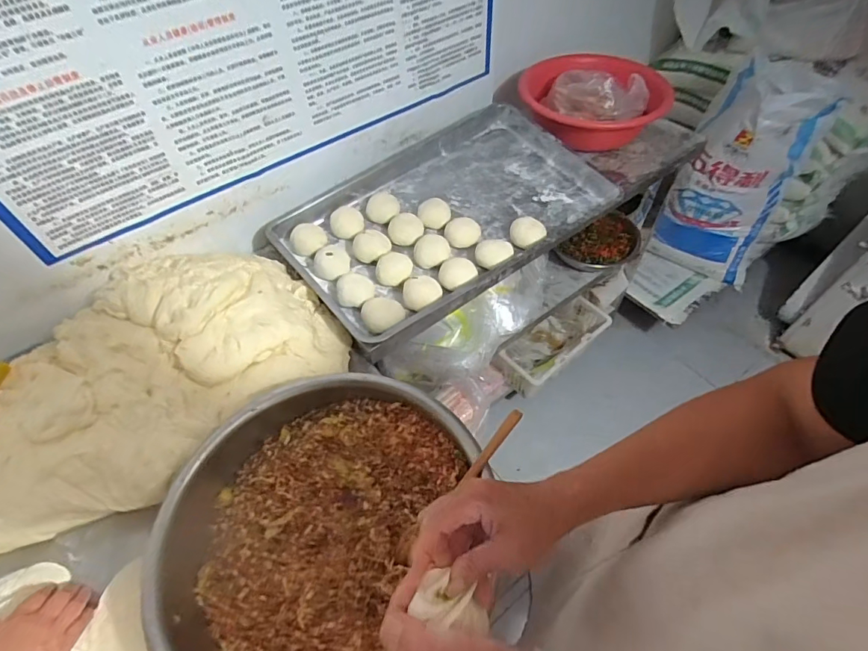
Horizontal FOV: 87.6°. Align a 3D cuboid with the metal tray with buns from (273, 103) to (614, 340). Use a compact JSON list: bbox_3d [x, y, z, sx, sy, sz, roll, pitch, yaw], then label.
[{"bbox_3d":[0.026,-0.250,0.935,0.656,0.063,0.431,-31,58,-20],"label":"metal tray with buns"}]

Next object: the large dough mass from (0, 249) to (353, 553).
[{"bbox_3d":[-0.483,0.079,0.691,0.630,0.112,0.404,-39,61,-24],"label":"large dough mass"}]

